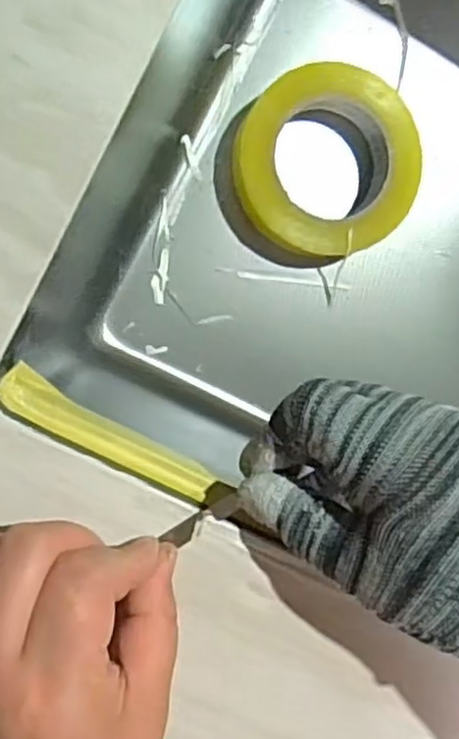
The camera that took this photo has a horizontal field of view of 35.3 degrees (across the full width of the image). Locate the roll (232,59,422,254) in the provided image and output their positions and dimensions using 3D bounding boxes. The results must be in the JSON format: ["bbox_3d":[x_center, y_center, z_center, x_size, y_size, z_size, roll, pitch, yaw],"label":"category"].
[{"bbox_3d":[0.063,-0.136,0.478,0.116,0.030,0.118,-1,95,-8],"label":"roll"}]

